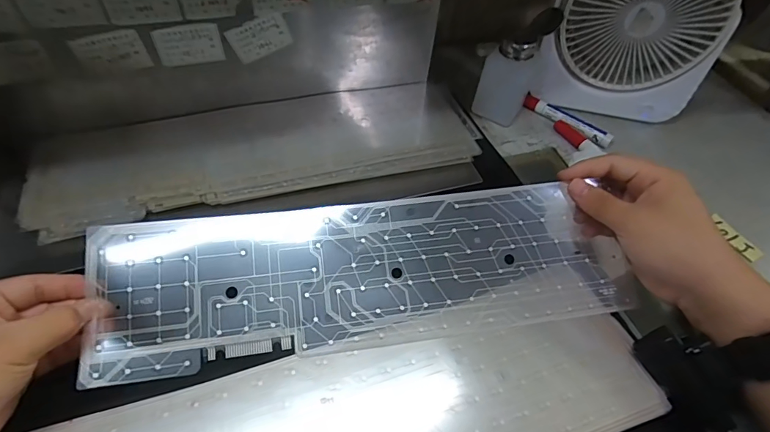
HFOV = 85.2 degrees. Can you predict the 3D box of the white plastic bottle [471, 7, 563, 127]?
[{"bbox_3d":[0.151,-0.175,0.489,0.054,0.112,0.068,30,54,19],"label":"white plastic bottle"}]

